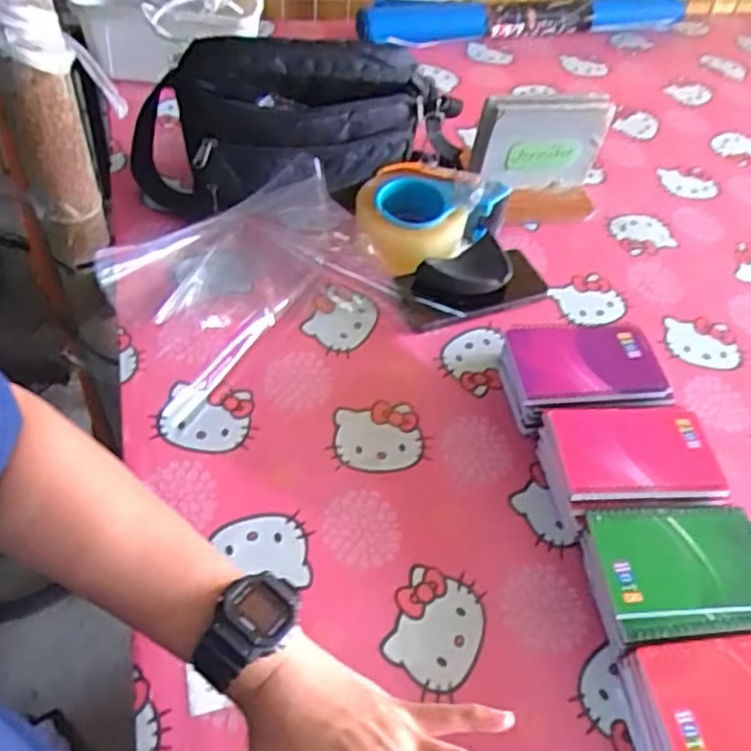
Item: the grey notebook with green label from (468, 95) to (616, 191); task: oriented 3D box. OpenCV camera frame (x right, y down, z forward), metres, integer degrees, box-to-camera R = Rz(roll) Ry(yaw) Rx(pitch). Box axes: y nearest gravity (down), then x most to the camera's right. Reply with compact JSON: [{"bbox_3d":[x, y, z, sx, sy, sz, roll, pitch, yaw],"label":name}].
[{"bbox_3d":[0.196,-0.271,0.814,0.154,0.132,0.025,-4,52,-9],"label":"grey notebook with green label"}]

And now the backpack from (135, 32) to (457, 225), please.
[{"bbox_3d":[-0.076,-0.266,0.745,0.380,0.180,0.148,-8,53,-12],"label":"backpack"}]

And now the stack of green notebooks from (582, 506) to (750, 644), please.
[{"bbox_3d":[0.229,0.155,0.524,0.126,0.051,0.096,-1,51,-8],"label":"stack of green notebooks"}]

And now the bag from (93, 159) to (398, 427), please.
[{"bbox_3d":[-0.129,-0.106,0.665,0.245,0.096,0.193,-26,59,-24],"label":"bag"}]

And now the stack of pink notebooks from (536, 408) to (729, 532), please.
[{"bbox_3d":[0.212,0.080,0.581,0.133,0.054,0.092,0,52,-6],"label":"stack of pink notebooks"}]

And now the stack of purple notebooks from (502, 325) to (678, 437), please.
[{"bbox_3d":[0.189,0.000,0.642,0.138,0.055,0.105,0,52,-6],"label":"stack of purple notebooks"}]

